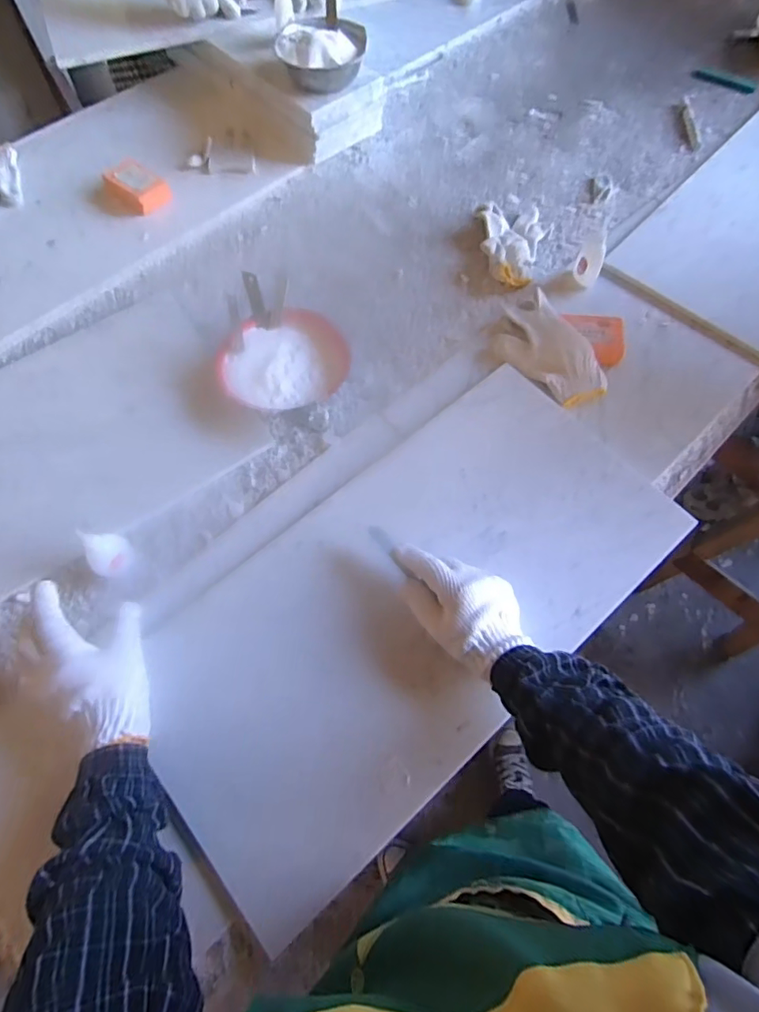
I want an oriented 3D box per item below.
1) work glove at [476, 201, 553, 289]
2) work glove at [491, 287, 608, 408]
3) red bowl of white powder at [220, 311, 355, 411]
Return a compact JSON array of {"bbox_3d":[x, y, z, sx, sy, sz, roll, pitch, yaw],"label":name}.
[{"bbox_3d":[0.209,-0.404,0.806,0.112,0.035,0.157,-1,67,1],"label":"work glove"},{"bbox_3d":[0.218,-0.209,0.708,0.105,0.053,0.180,-24,69,-8],"label":"work glove"},{"bbox_3d":[-0.121,-0.186,0.689,0.166,0.041,0.146,-23,68,-8],"label":"red bowl of white powder"}]

